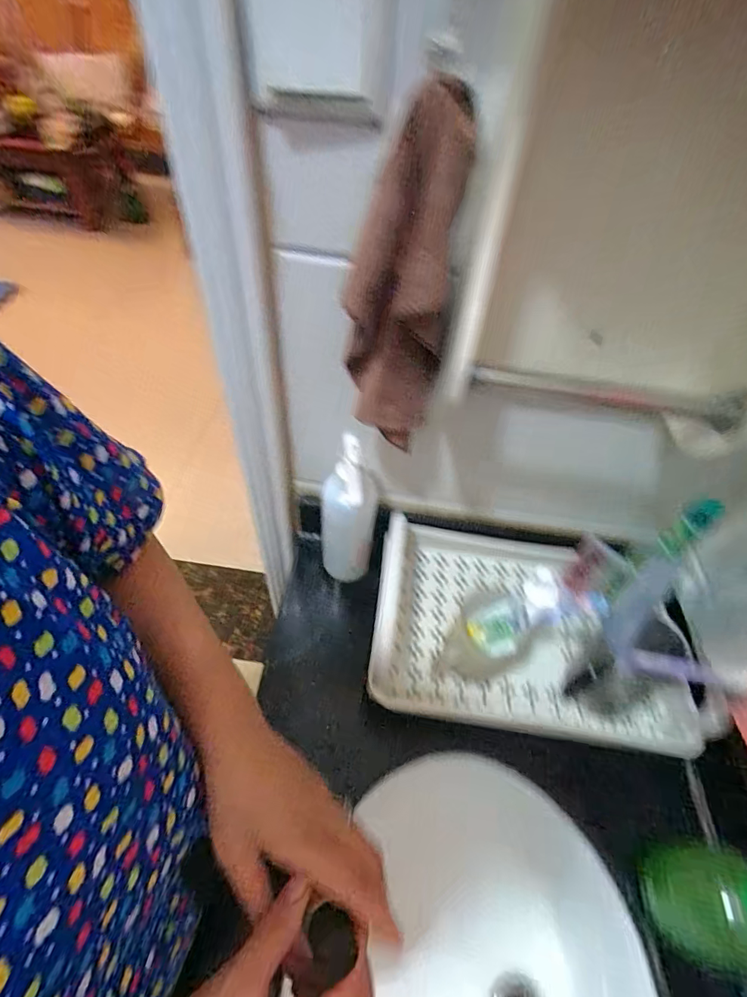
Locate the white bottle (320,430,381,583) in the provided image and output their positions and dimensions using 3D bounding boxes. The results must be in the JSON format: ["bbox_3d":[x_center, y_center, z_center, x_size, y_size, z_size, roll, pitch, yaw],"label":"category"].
[{"bbox_3d":[-0.030,0.024,0.542,0.066,0.220,0.055,-2,53,-6],"label":"white bottle"}]

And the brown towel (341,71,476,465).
[{"bbox_3d":[0.021,-0.159,0.357,0.086,0.243,0.062,1,52,-4],"label":"brown towel"}]

